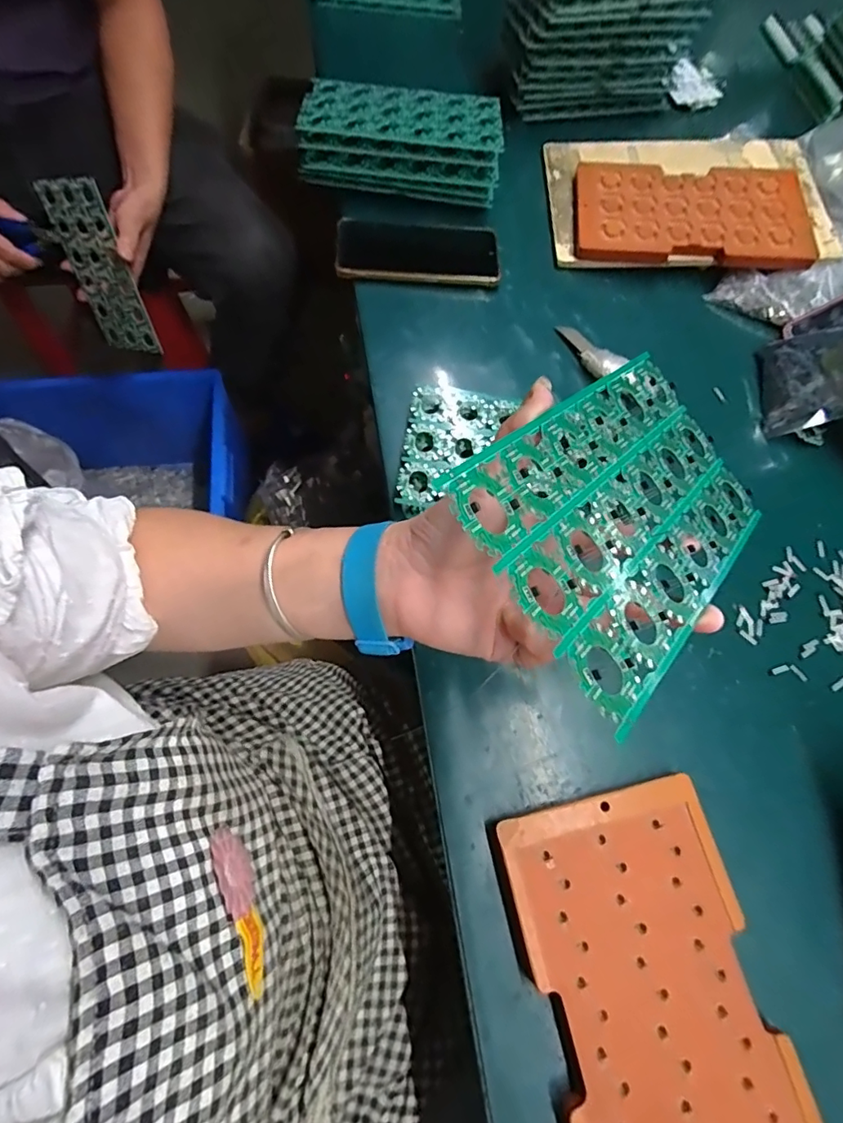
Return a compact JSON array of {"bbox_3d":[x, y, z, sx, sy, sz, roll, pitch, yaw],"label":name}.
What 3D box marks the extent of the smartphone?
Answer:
[{"bbox_3d":[-0.003,-0.326,0.534,0.165,0.014,0.087,1,67,-5],"label":"smartphone"}]

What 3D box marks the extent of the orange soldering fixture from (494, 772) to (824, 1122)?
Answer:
[{"bbox_3d":[0.141,0.269,0.309,0.139,0.023,0.236,-13,67,-4],"label":"orange soldering fixture"}]

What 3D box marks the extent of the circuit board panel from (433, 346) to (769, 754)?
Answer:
[{"bbox_3d":[0.105,-0.029,0.252,0.197,0.004,0.118,-36,91,-36],"label":"circuit board panel"}]

